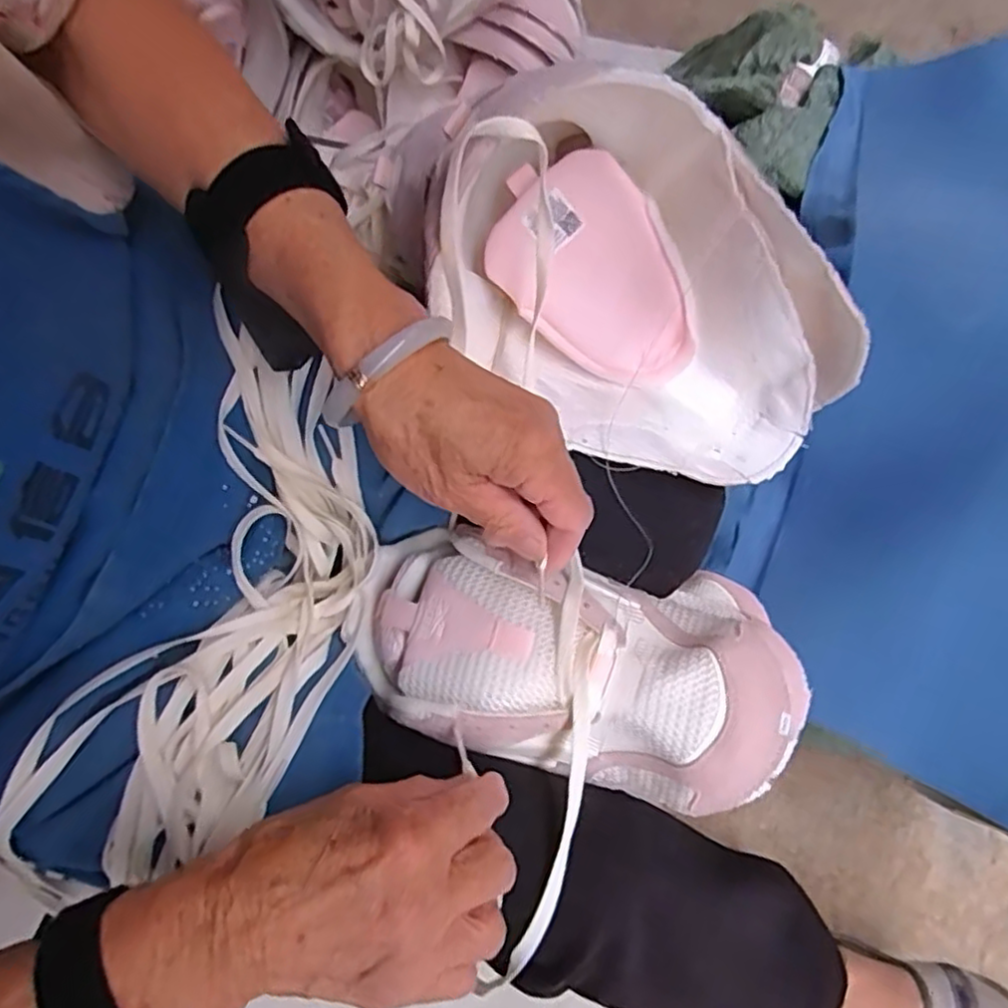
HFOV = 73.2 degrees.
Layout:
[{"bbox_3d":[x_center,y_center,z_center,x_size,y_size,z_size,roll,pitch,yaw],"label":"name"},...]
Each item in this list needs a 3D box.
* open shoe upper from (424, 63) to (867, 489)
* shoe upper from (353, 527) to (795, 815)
[{"bbox_3d":[0.056,-0.102,0.333,0.135,0.119,0.217,-43,76,-10],"label":"open shoe upper"},{"bbox_3d":[0.029,0.081,0.353,0.223,0.051,0.109,12,75,9],"label":"shoe upper"}]

